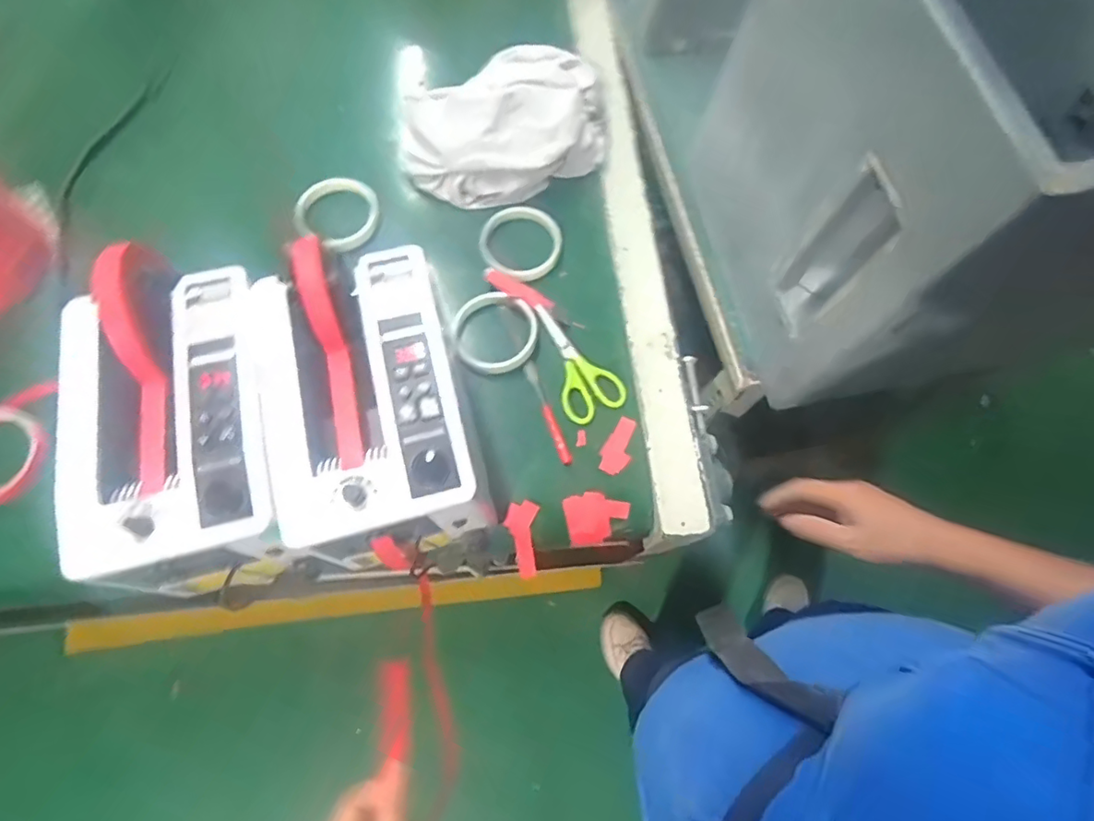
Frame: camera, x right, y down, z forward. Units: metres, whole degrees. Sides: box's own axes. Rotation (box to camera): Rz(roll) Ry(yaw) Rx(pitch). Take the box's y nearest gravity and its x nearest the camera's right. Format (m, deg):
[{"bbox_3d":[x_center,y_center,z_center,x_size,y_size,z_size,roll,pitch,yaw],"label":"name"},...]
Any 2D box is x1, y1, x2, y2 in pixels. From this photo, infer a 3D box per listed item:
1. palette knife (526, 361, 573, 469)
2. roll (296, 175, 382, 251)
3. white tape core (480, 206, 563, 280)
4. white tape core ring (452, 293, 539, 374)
[{"bbox_3d":[0.001,0.001,0.550,0.011,0.008,0.109,-18,73,-9],"label":"palette knife"},{"bbox_3d":[-0.219,-0.212,0.612,0.077,0.023,0.082,1,71,-2],"label":"roll"},{"bbox_3d":[-0.026,-0.179,0.611,0.082,0.009,0.085,4,72,-11],"label":"white tape core"},{"bbox_3d":[-0.051,-0.079,0.571,0.083,0.016,0.082,1,71,-2],"label":"white tape core ring"}]

